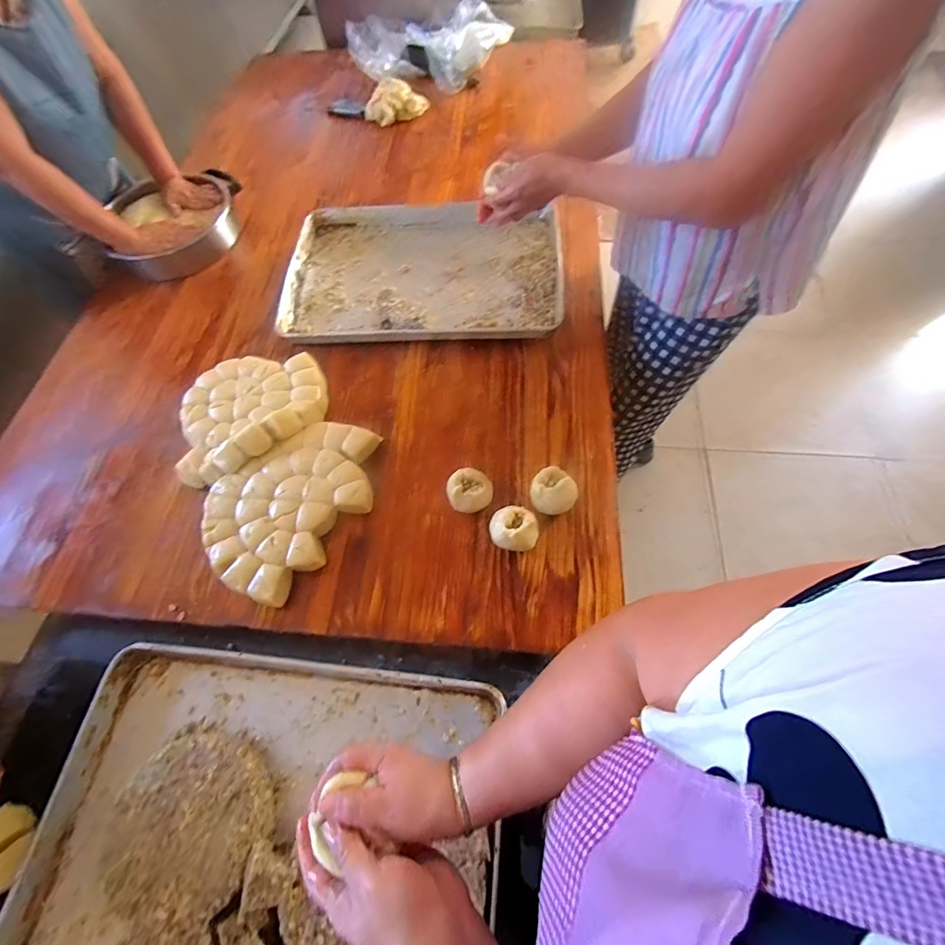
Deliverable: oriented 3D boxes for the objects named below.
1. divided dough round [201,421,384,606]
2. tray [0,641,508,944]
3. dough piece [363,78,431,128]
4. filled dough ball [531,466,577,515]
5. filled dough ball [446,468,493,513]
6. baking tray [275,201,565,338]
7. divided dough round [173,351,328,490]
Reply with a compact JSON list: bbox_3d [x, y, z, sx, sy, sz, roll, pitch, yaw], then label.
[{"bbox_3d":[-0.302,0.041,0.742,0.229,0.052,0.326,33,70,20],"label":"divided dough round"},{"bbox_3d":[-0.271,0.462,0.566,0.596,0.071,0.405,2,63,6],"label":"tray"},{"bbox_3d":[-0.229,-1.107,1.309,0.161,0.050,0.153,25,67,17],"label":"dough piece"},{"bbox_3d":[0.133,0.032,0.715,0.072,0.062,0.073,-2,62,4],"label":"filled dough ball"},{"bbox_3d":[-0.005,0.033,0.727,0.075,0.060,0.065,-4,63,2],"label":"filled dough ball"},{"bbox_3d":[-0.110,-0.473,0.987,0.608,0.045,0.451,1,63,5],"label":"baking tray"},{"bbox_3d":[-0.419,-0.117,0.822,0.279,0.064,0.254,-2,62,4],"label":"divided dough round"}]

